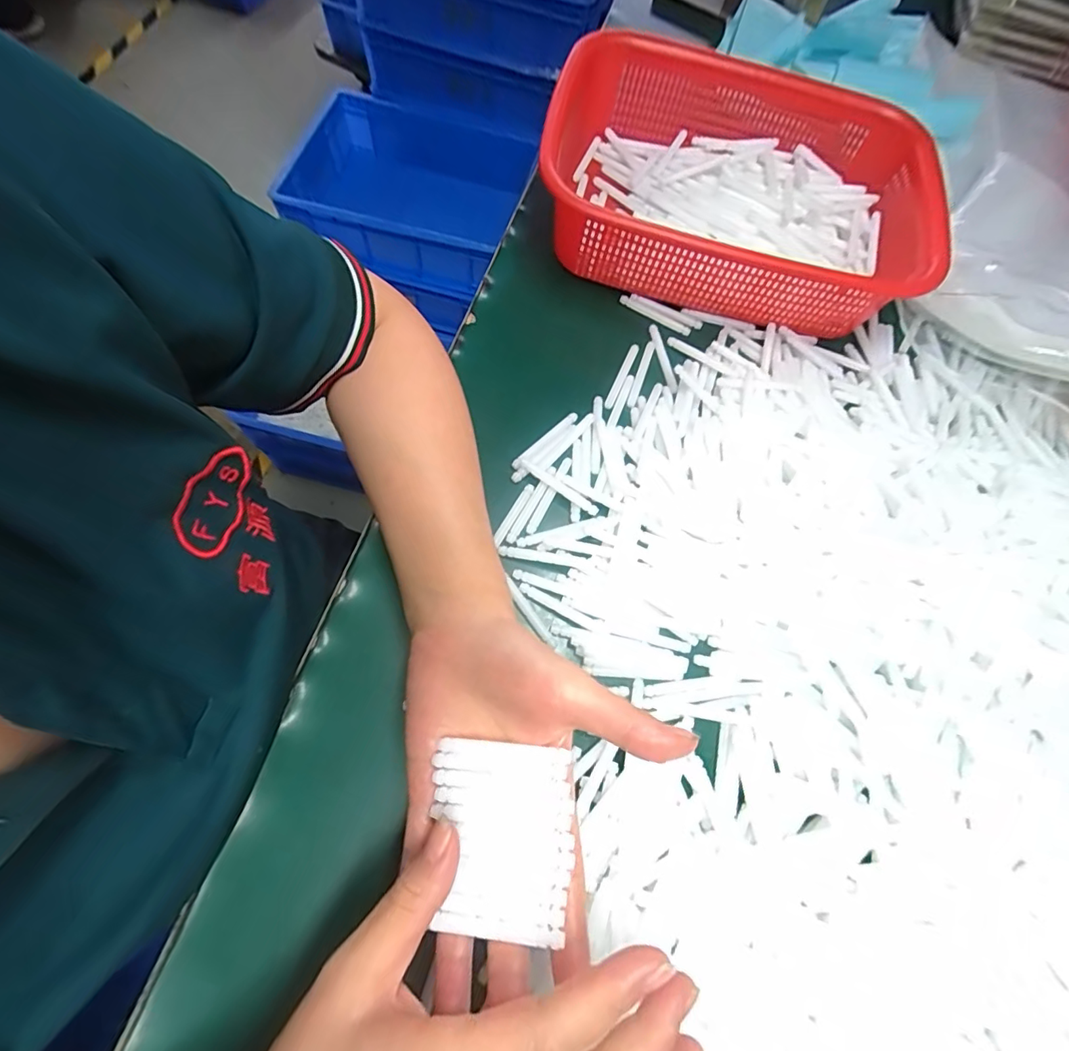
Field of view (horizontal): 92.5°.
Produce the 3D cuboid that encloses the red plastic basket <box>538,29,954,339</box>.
[{"bbox_3d":[0.161,-0.259,0.401,0.296,0.083,0.206,11,68,3],"label":"red plastic basket"}]

